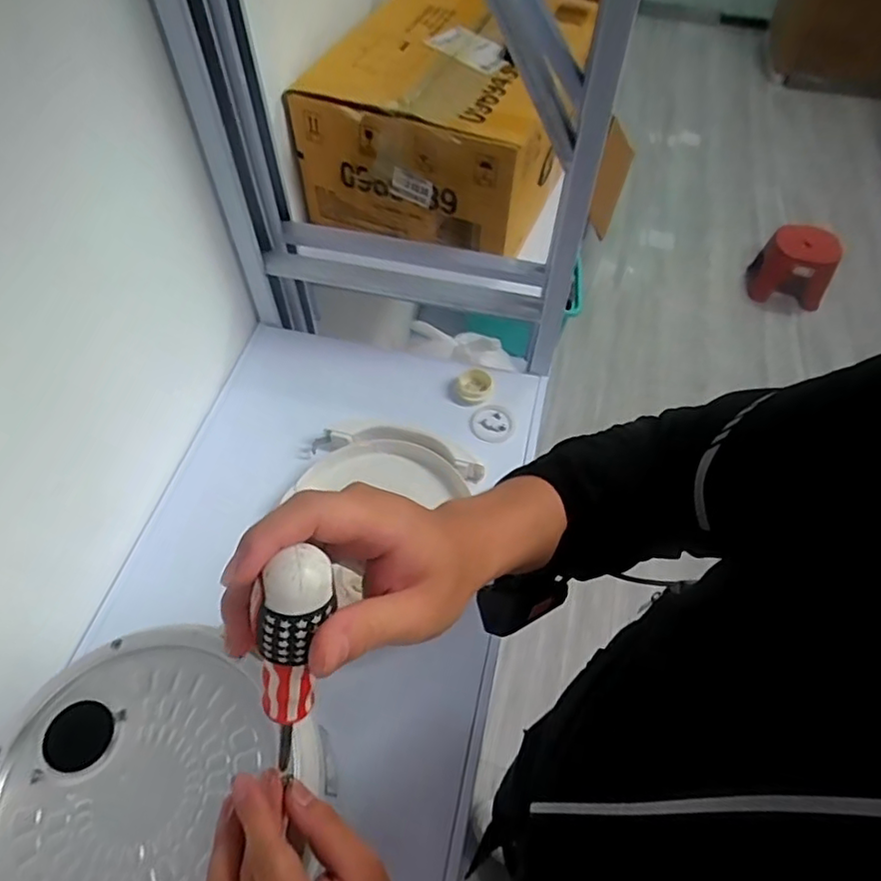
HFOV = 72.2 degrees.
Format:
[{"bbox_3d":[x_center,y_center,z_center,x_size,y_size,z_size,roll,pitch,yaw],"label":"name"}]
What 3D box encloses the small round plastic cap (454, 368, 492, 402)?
[{"bbox_3d":[0.042,-0.071,0.765,0.044,0.018,0.039,9,57,4],"label":"small round plastic cap"}]

